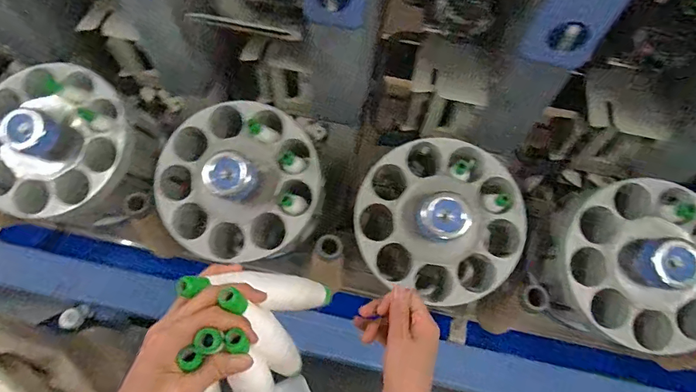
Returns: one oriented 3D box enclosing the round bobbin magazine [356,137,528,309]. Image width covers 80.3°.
[{"bbox_3d":[0.134,0.028,0.599,0.239,0.104,0.239,-1,80,4],"label":"round bobbin magazine"}]

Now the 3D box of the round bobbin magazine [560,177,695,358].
[{"bbox_3d":[0.422,0.094,0.588,0.226,0.126,0.226,0,83,4],"label":"round bobbin magazine"}]

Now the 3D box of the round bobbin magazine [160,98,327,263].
[{"bbox_3d":[-0.169,-0.029,0.626,0.239,0.081,0.232,-1,81,4],"label":"round bobbin magazine"}]

